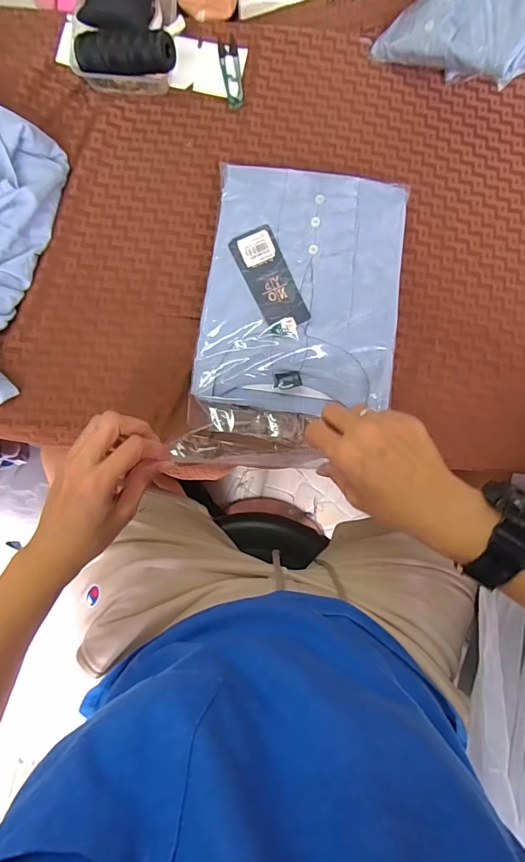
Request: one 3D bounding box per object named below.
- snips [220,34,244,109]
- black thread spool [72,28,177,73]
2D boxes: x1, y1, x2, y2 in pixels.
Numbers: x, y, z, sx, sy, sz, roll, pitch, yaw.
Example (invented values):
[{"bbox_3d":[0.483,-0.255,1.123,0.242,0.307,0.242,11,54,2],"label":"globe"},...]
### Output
[{"bbox_3d":[-0.039,-0.451,0.530,0.022,0.004,0.102,-6,82,-2],"label":"snips"},{"bbox_3d":[-0.161,-0.433,0.483,0.121,0.030,0.037,13,81,15],"label":"black thread spool"}]

